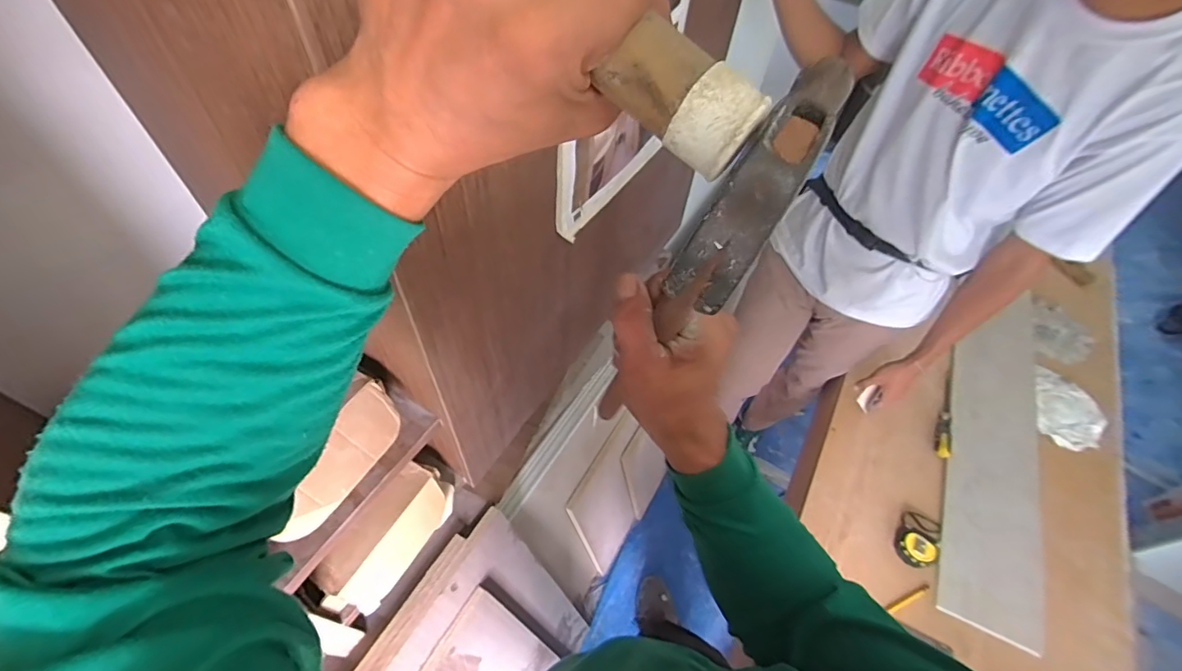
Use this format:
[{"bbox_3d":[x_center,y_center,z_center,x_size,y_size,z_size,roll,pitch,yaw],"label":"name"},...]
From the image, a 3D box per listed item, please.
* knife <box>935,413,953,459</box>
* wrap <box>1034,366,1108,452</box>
[{"bbox_3d":[0.808,0.223,1.173,0.035,0.020,0.134,26,57,13],"label":"knife"},{"bbox_3d":[1.162,0.179,1.243,0.139,0.032,0.230,26,57,13],"label":"wrap"}]

